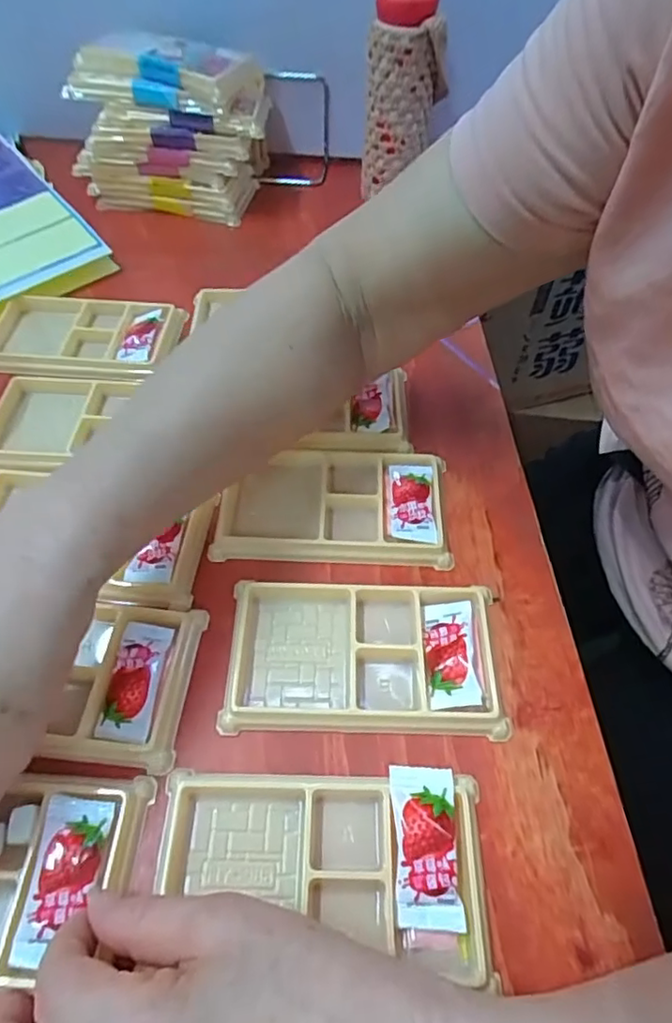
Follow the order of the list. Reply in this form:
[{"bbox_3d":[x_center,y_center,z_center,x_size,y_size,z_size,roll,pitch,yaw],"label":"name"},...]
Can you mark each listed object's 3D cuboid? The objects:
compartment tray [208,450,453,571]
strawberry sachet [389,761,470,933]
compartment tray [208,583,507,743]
[{"bbox_3d":[-0.002,-0.007,0.344,0.132,0.019,0.078,-1,55,-2],"label":"compartment tray"},{"bbox_3d":[0.037,0.141,0.247,0.026,0.013,0.059,1,55,-1],"label":"strawberry sachet"},{"bbox_3d":[0.014,0.070,0.293,0.134,0.016,0.073,2,55,0],"label":"compartment tray"}]

